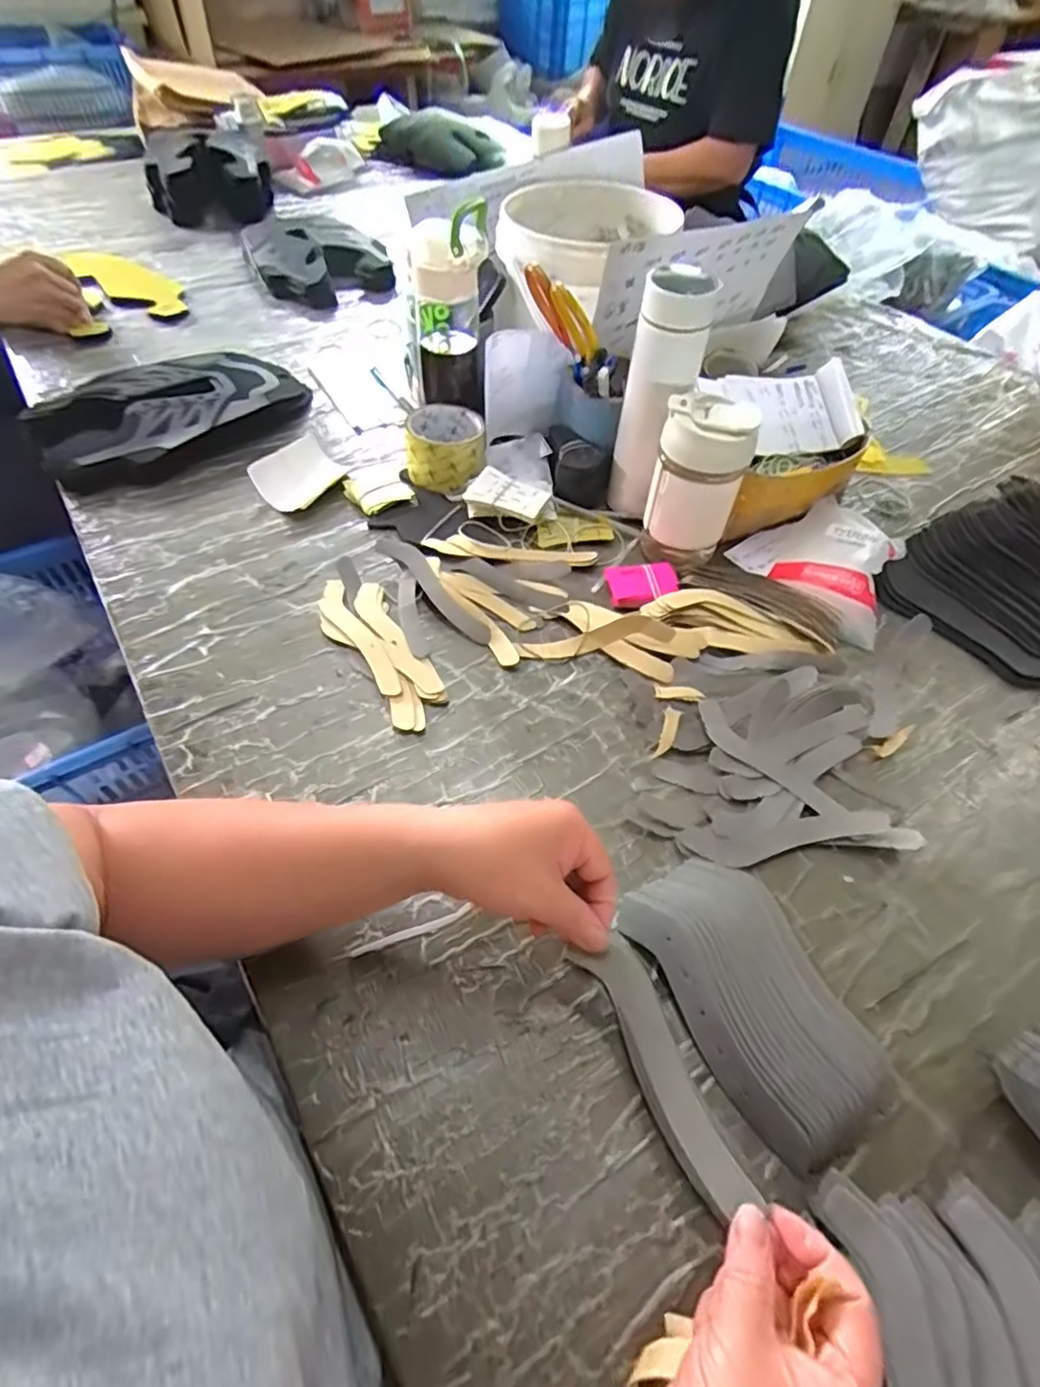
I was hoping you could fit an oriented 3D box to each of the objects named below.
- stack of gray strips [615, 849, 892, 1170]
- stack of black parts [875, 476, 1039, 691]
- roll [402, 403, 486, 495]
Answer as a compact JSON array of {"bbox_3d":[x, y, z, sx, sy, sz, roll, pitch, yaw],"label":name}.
[{"bbox_3d":[0.150,0.185,0.388,0.100,0.030,0.172,-22,57,-18],"label":"stack of gray strips"},{"bbox_3d":[0.507,-0.112,0.605,0.249,0.057,0.212,-28,59,-21],"label":"stack of black parts"},{"bbox_3d":[-0.084,-0.277,0.703,0.086,0.058,0.094,-1,53,-3],"label":"roll"}]

